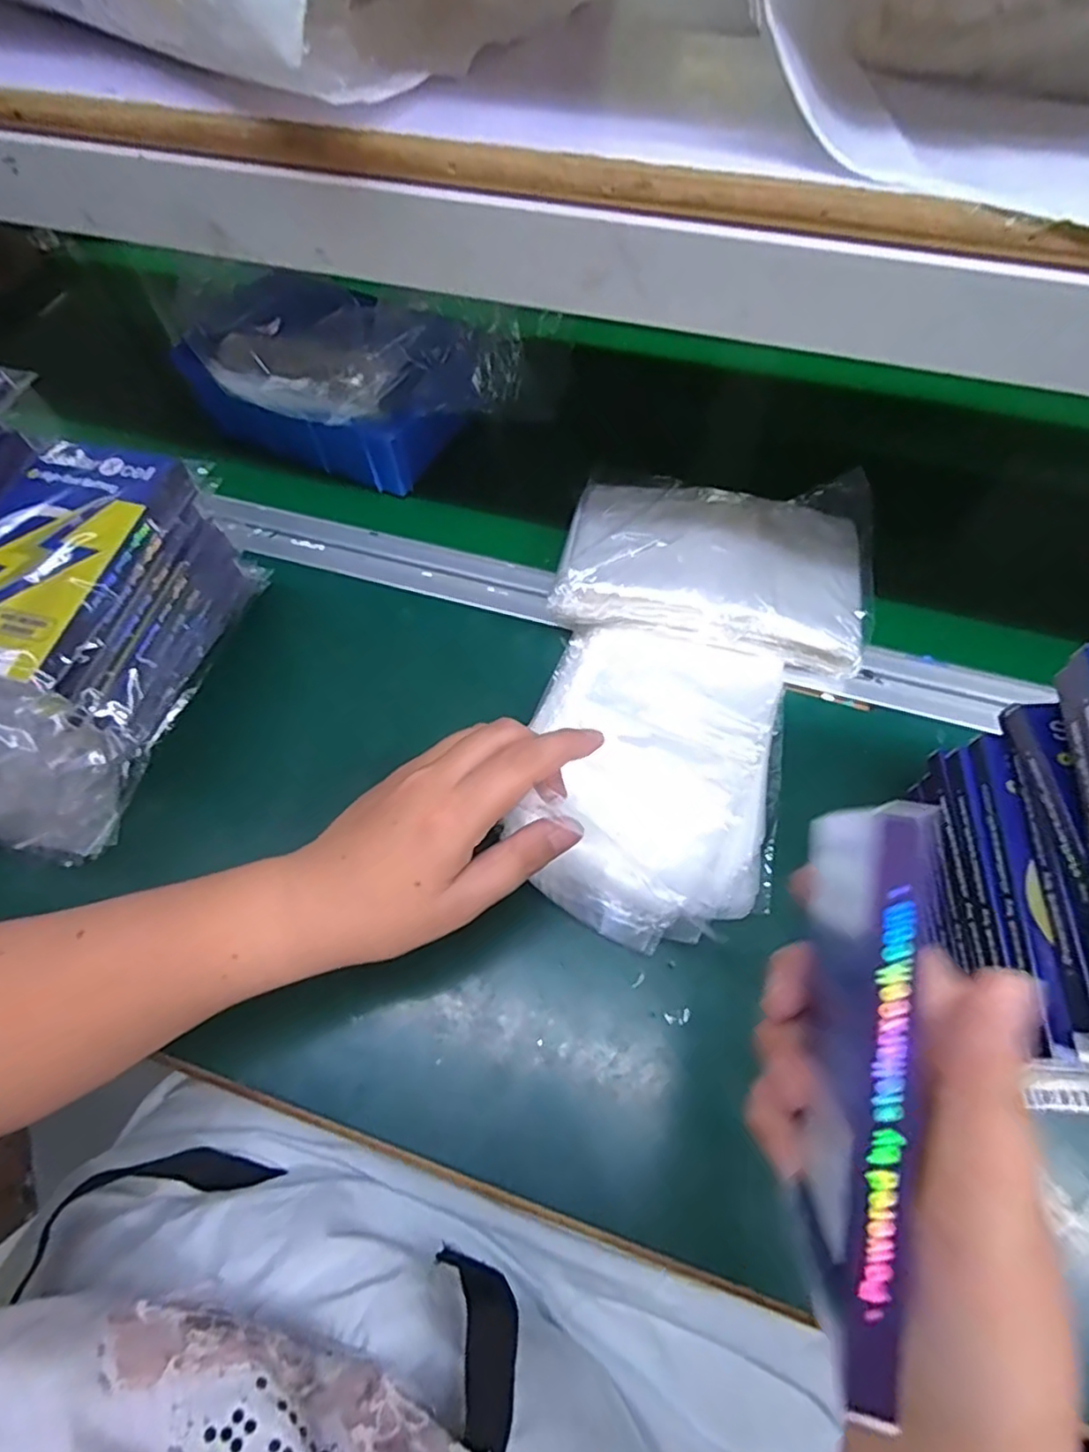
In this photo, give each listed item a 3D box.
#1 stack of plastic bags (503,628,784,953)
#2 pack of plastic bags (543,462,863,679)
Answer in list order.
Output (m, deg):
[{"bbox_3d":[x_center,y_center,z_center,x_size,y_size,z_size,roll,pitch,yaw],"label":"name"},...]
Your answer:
[{"bbox_3d":[0.058,0.024,0.359,0.130,0.018,0.176,12,62,8],"label":"stack of plastic bags"},{"bbox_3d":[0.112,-0.113,0.423,0.189,0.032,0.136,9,61,6],"label":"pack of plastic bags"}]

